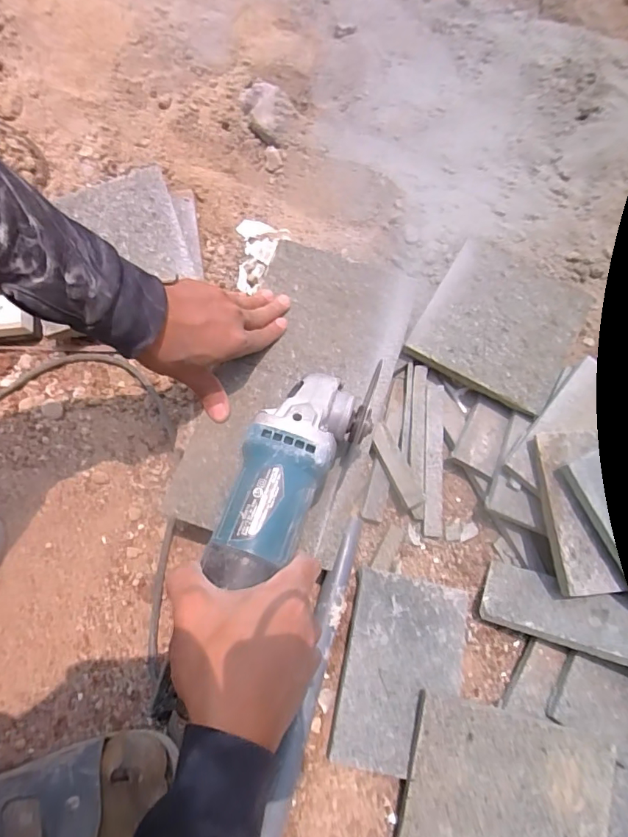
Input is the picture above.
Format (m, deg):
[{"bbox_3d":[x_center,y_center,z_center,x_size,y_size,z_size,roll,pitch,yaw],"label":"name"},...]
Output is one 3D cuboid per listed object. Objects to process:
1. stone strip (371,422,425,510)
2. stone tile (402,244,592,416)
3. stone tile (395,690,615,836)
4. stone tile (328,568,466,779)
[{"bbox_3d":[0.079,0.045,0.459,0.021,0.009,0.083,-31,68,6],"label":"stone strip"},{"bbox_3d":[0.191,-0.100,0.491,0.142,0.013,0.153,28,77,9],"label":"stone tile"},{"bbox_3d":[0.144,0.311,0.366,0.151,0.020,0.157,12,75,6],"label":"stone tile"},{"bbox_3d":[0.076,0.214,0.406,0.098,0.004,0.147,14,71,-5],"label":"stone tile"}]

